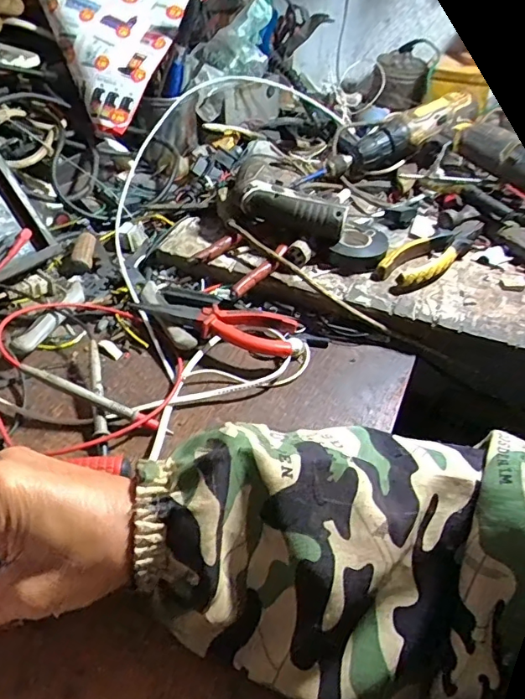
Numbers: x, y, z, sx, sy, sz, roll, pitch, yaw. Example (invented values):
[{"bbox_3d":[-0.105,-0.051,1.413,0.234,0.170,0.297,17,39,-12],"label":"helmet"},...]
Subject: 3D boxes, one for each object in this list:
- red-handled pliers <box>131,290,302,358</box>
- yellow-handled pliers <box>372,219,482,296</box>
[{"bbox_3d":[-0.042,-0.029,0.482,0.147,0.026,0.068,10,46,6],"label":"red-handled pliers"},{"bbox_3d":[0.191,-0.111,0.566,0.056,0.021,0.175,36,53,27],"label":"yellow-handled pliers"}]

